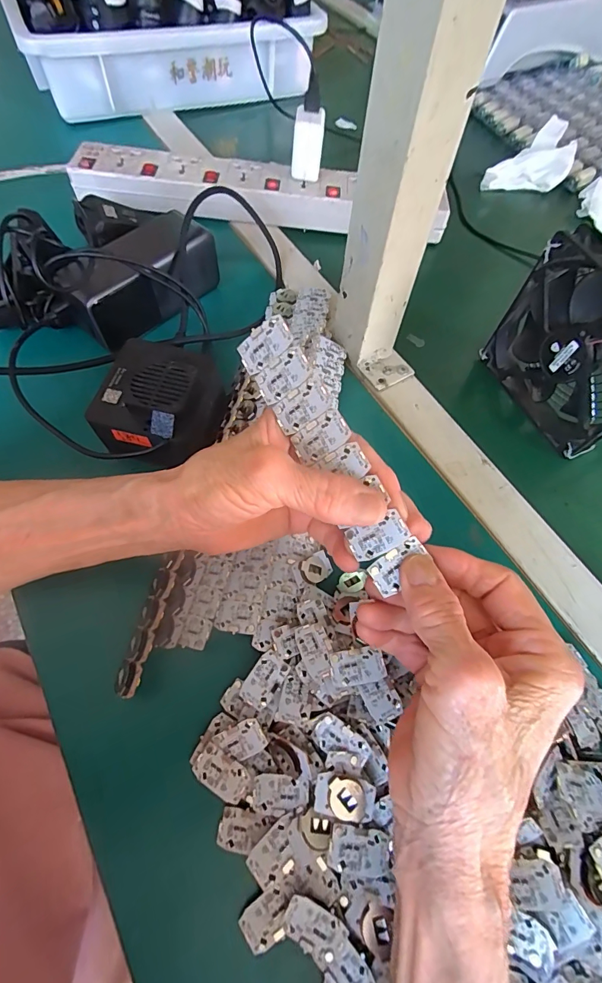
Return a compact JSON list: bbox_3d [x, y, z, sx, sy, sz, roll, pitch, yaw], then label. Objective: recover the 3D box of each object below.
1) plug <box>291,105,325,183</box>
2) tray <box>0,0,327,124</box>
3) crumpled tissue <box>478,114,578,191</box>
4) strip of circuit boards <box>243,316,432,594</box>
[{"bbox_3d":[0.006,-0.336,0.398,0.029,0.052,0.024,4,64,0],"label":"plug"},{"bbox_3d":[-0.224,-0.706,0.561,0.343,0.124,0.477,-20,67,-11],"label":"tray"},{"bbox_3d":[0.277,-0.387,0.478,0.117,0.040,0.062,-35,71,-17],"label":"crumpled tissue"},{"bbox_3d":[0.014,-0.019,0.196,0.029,0.008,0.138,-33,84,25],"label":"strip of circuit boards"}]

